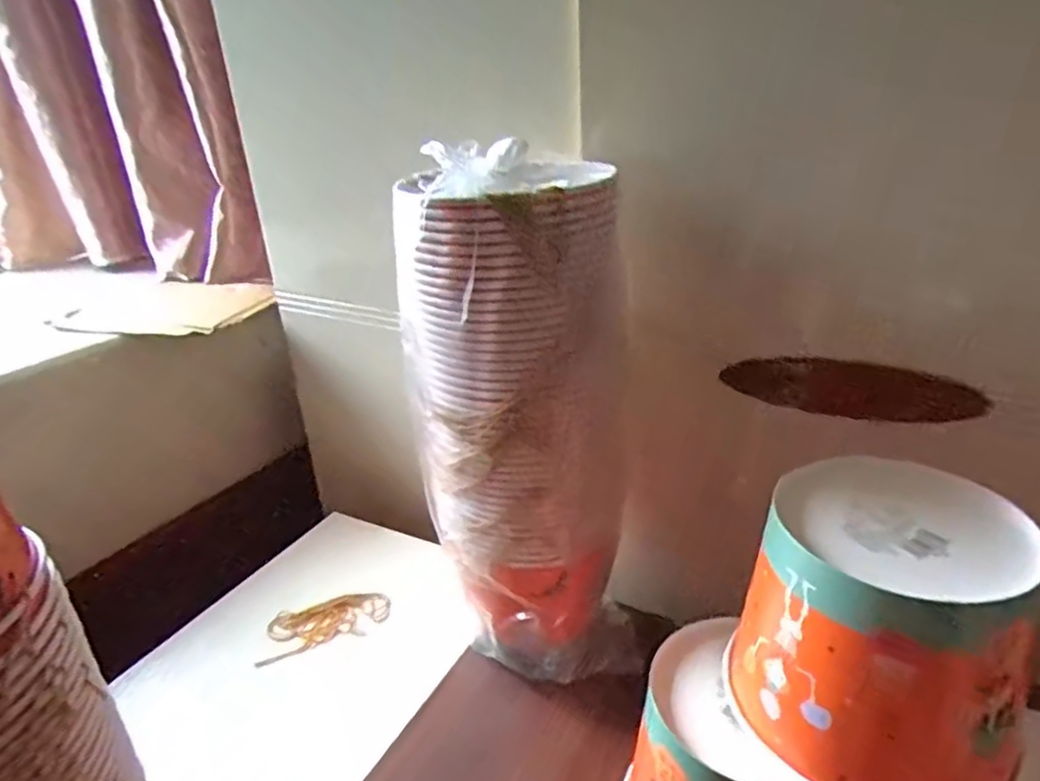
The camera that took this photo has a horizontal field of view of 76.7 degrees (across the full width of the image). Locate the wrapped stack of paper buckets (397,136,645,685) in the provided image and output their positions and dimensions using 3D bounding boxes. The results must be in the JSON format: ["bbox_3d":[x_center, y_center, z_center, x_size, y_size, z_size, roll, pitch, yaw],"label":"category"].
[{"bbox_3d":[0.005,0.044,0.544,0.151,0.436,0.137,-18,29,-29],"label":"wrapped stack of paper buckets"}]

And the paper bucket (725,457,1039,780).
[{"bbox_3d":[0.201,0.131,0.378,0.144,0.137,0.138,9,28,25],"label":"paper bucket"}]

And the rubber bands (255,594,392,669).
[{"bbox_3d":[-0.201,0.237,0.675,0.130,0.010,0.057,-15,33,-26],"label":"rubber bands"}]

